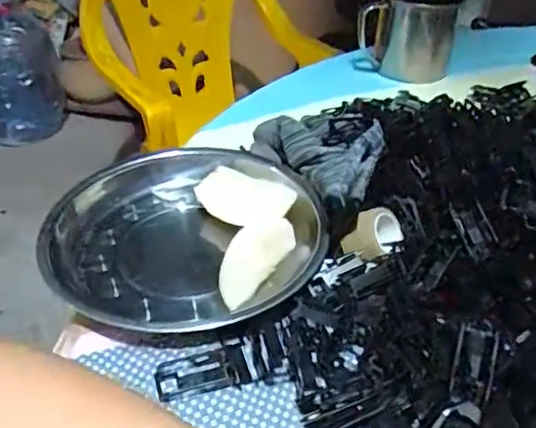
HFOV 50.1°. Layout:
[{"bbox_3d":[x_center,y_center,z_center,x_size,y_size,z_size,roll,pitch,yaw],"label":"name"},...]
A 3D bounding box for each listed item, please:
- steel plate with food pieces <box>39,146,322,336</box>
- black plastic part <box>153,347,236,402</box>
[{"bbox_3d":[-0.056,0.016,0.395,0.173,0.042,0.185,2,36,-1],"label":"steel plate with food pieces"},{"bbox_3d":[-0.041,0.088,0.314,0.039,0.008,0.023,-8,37,-14],"label":"black plastic part"}]

